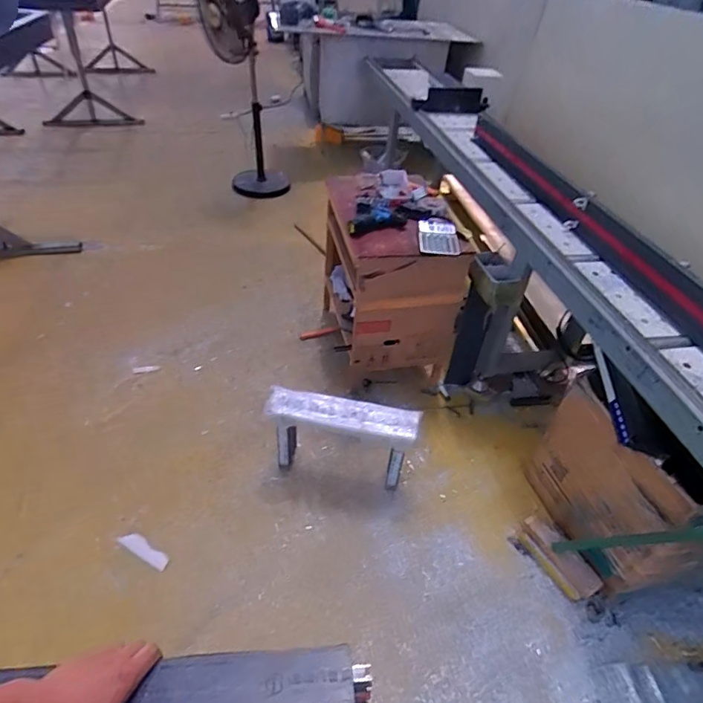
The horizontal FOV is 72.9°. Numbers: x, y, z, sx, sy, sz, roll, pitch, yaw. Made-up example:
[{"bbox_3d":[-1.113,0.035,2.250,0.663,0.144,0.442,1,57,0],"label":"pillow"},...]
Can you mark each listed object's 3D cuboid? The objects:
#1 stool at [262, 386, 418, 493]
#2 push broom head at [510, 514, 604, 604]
[{"bbox_3d":[-0.035,0.306,1.681,0.492,0.334,0.137,10,44,4],"label":"stool"},{"bbox_3d":[0.653,0.660,1.524,0.096,0.100,0.265,-22,48,-26],"label":"push broom head"}]

